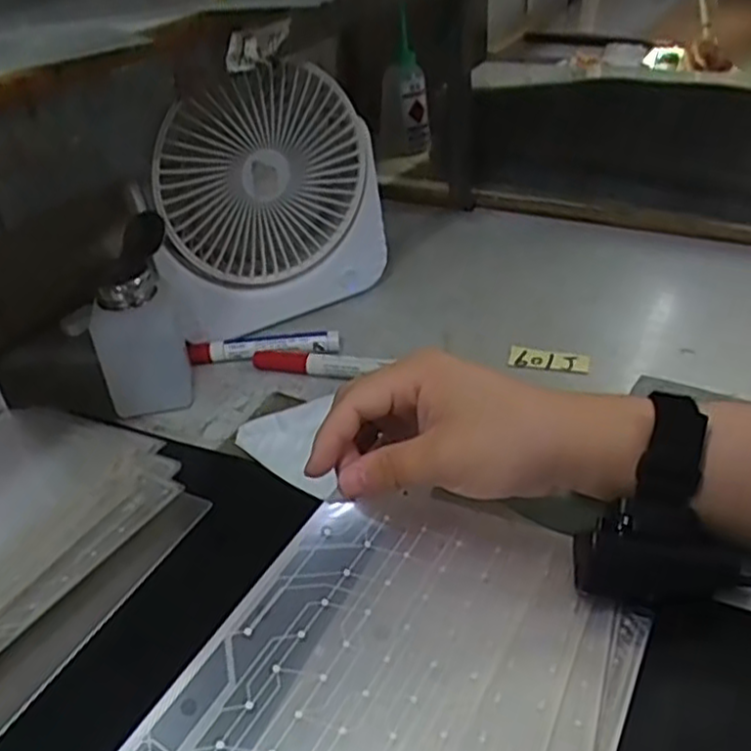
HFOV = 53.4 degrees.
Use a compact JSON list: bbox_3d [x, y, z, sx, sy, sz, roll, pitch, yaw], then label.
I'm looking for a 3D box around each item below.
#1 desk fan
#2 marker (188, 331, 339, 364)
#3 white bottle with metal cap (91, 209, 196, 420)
[{"bbox_3d":[-0.084,-0.127,0.565,0.181,0.187,0.053,-25,39,-25],"label":"desk fan"},{"bbox_3d":[-0.085,-0.020,0.565,0.114,0.016,0.017,-5,35,2],"label":"marker"},{"bbox_3d":[-0.163,-0.039,0.516,0.061,0.120,0.062,-13,35,-10],"label":"white bottle with metal cap"}]

